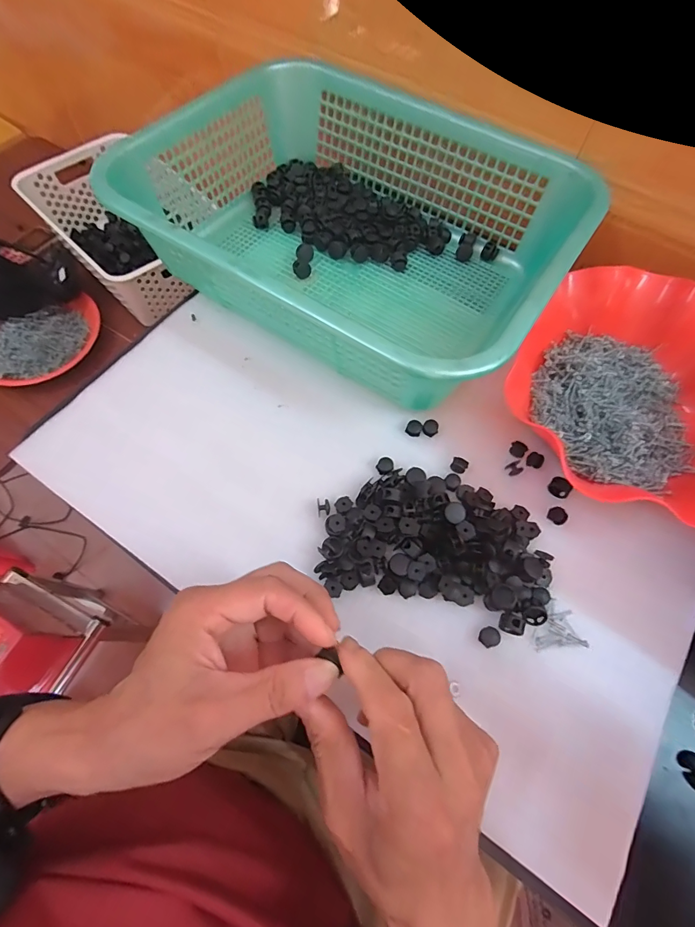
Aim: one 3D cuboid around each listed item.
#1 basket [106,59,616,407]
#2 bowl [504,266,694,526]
[{"bbox_3d":[0.007,-0.229,0.400,0.381,0.092,0.290,32,69,12],"label":"basket"},{"bbox_3d":[0.244,-0.060,0.351,0.193,0.064,0.207,0,66,-1],"label":"bowl"}]

